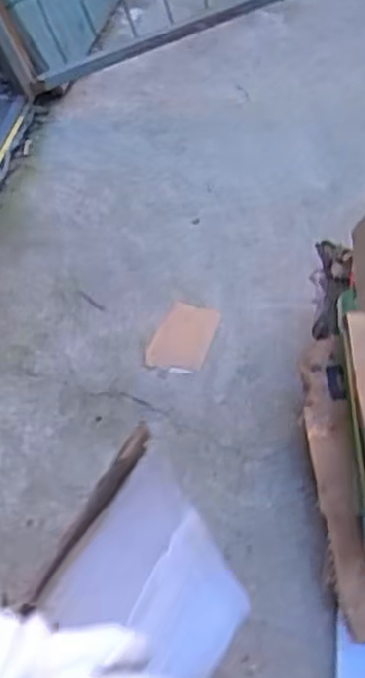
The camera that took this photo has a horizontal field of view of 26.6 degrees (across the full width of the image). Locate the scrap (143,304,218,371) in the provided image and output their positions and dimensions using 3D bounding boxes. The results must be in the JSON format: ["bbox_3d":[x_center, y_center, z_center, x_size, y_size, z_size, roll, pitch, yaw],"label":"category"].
[{"bbox_3d":[0.000,-0.005,1.277,0.093,0.007,0.134,14,58,11],"label":"scrap"}]

